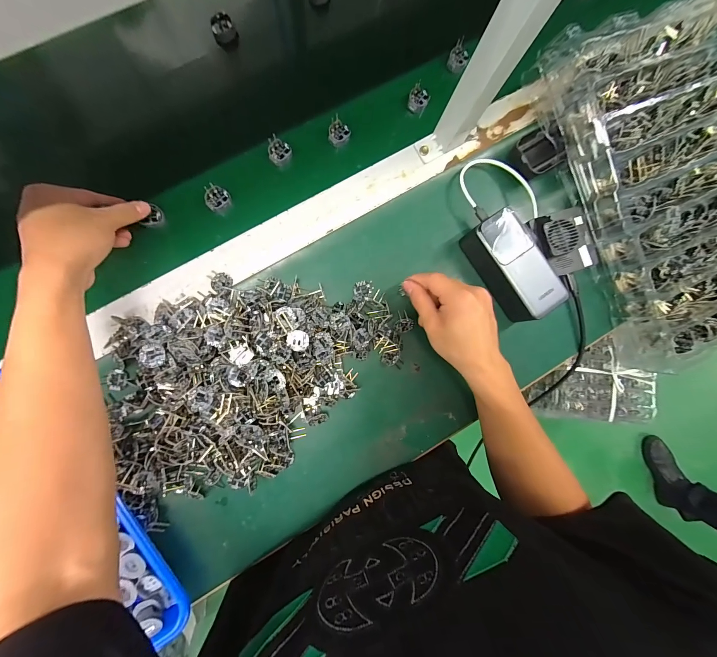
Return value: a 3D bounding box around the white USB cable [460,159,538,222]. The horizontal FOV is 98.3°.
[{"bbox_3d":[0.176,-0.177,0.397,0.090,0.025,0.084,-4,88,-5],"label":"white USB cable"}]

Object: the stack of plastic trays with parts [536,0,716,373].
[{"bbox_3d":[0.422,-0.182,0.392,0.296,0.062,0.419,-21,90,-5],"label":"stack of plastic trays with parts"}]

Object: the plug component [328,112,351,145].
[{"bbox_3d":[-0.024,-0.251,0.397,0.027,0.024,0.028,4,88,-5],"label":"plug component"}]

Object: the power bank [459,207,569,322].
[{"bbox_3d":[0.189,-0.076,0.379,0.061,0.057,0.129,-32,91,-5],"label":"power bank"}]

